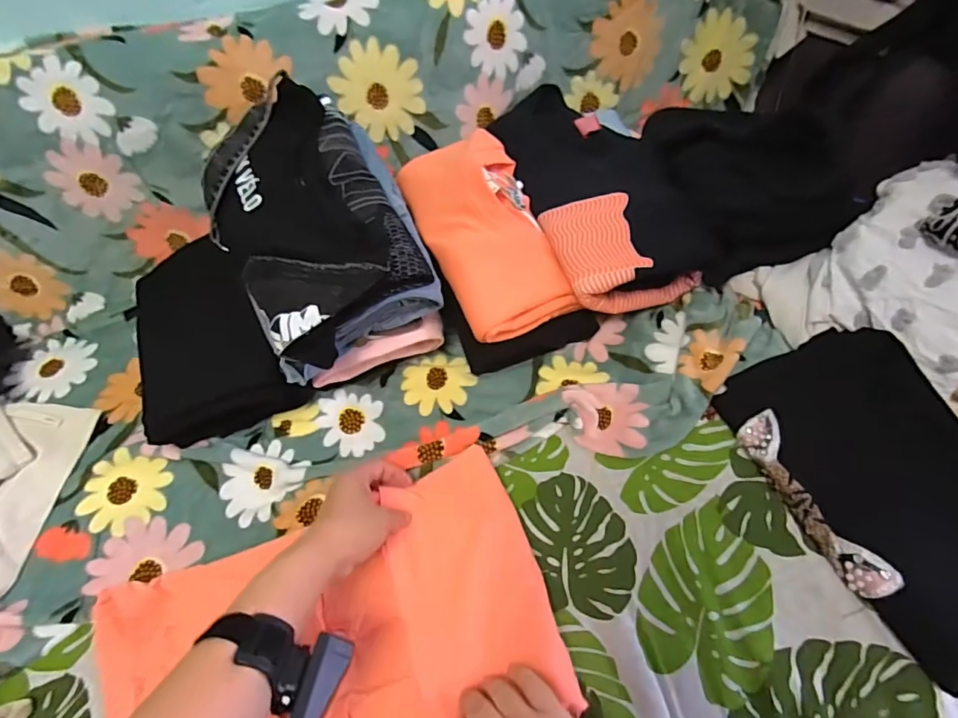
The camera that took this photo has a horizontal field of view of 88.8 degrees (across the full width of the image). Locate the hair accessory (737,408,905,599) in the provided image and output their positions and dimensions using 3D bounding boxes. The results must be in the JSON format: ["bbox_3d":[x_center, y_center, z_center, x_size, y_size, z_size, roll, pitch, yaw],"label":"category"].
[{"bbox_3d":[0.298,0.130,0.450,0.031,0.044,0.172,-14,51,-5],"label":"hair accessory"}]

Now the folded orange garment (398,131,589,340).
[{"bbox_3d":[0.008,-0.171,0.623,0.145,0.069,0.293,-22,72,-12],"label":"folded orange garment"}]

